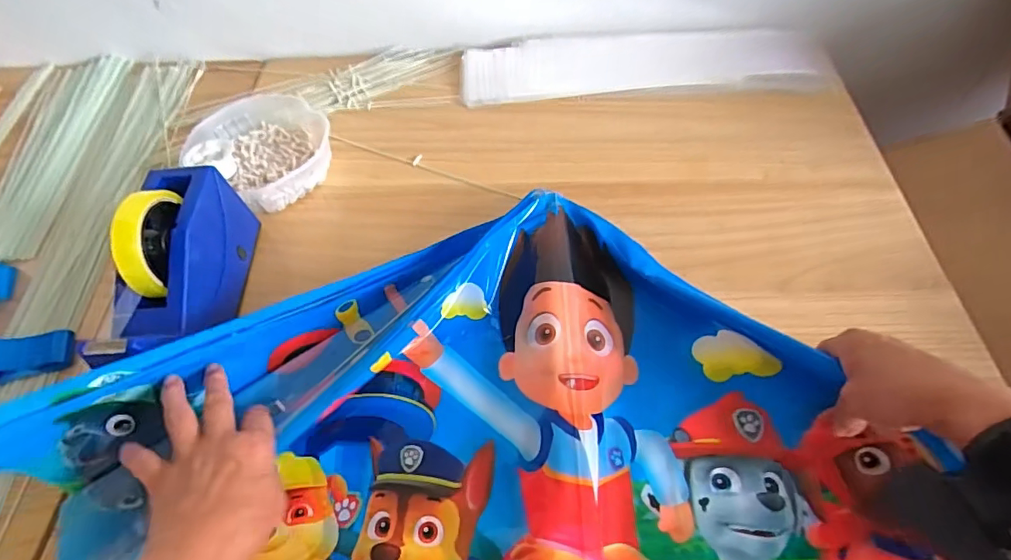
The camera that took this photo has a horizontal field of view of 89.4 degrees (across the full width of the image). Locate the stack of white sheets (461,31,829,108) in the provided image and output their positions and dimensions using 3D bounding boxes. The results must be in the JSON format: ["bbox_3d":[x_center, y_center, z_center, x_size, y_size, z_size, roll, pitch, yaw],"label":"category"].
[{"bbox_3d":[0.183,-0.289,0.678,0.472,0.025,0.113,-4,56,1],"label":"stack of white sheets"}]

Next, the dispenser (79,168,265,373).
[{"bbox_3d":[-0.292,-0.007,0.455,0.064,0.124,0.196,-6,56,0],"label":"dispenser"}]

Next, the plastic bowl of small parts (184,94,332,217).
[{"bbox_3d":[-0.282,-0.152,0.599,0.151,0.053,0.144,-2,56,3],"label":"plastic bowl of small parts"}]

